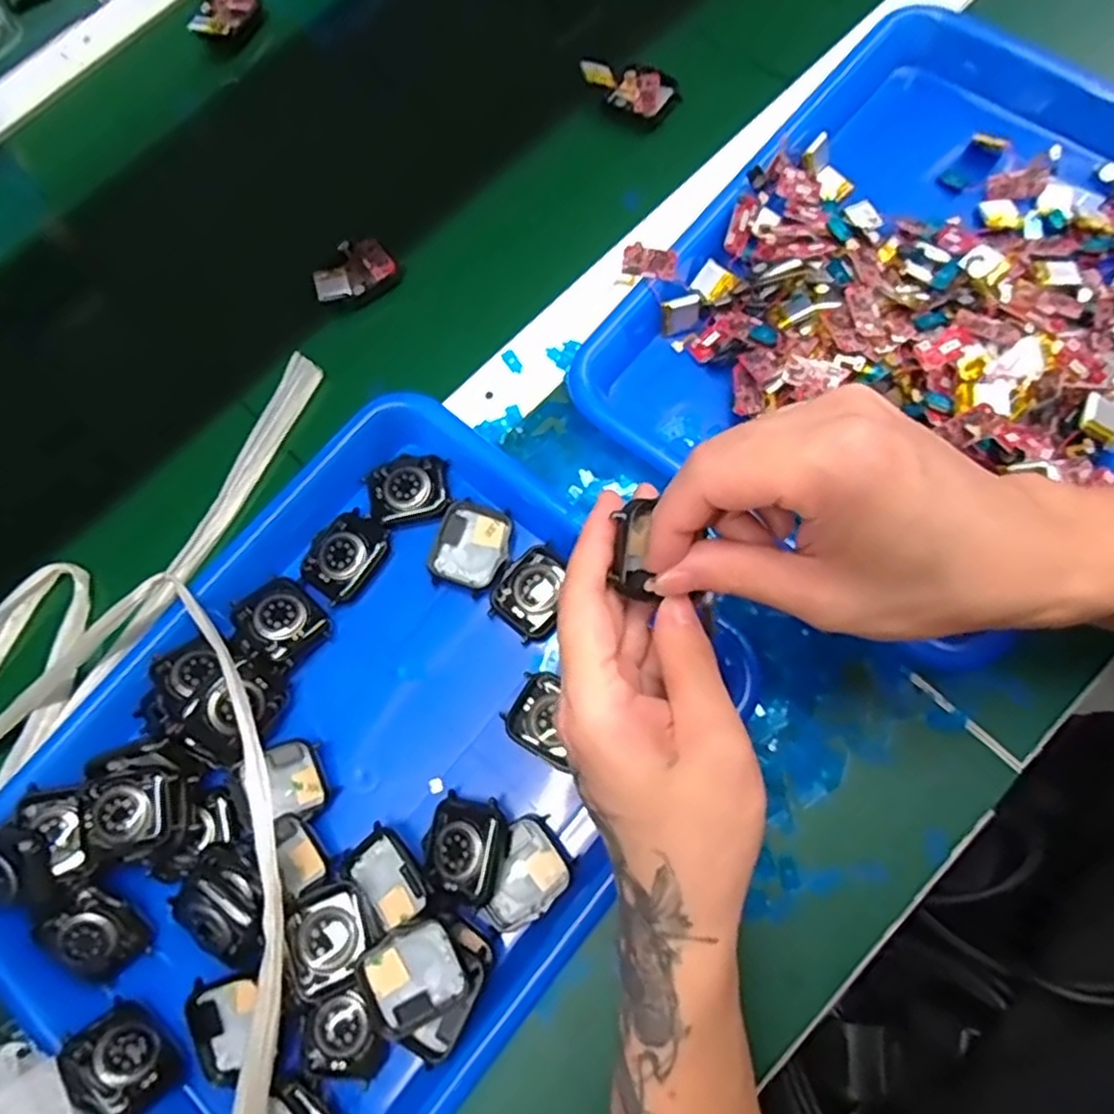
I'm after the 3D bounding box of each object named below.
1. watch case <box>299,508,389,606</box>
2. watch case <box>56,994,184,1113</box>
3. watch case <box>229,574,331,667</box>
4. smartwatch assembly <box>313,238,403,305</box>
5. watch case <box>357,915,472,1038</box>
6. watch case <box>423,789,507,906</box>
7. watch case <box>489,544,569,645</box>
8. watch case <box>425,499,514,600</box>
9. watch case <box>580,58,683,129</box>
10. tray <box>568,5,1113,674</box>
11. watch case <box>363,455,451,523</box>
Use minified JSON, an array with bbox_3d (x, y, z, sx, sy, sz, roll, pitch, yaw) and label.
[{"bbox_3d":[-0.111,-0.002,0.374,0.033,0.009,0.046,36,80,14],"label":"watch case"},{"bbox_3d":[-0.190,0.220,0.310,0.045,0.039,0.012,32,108,14],"label":"watch case"},{"bbox_3d":[-0.141,0.032,0.363,0.043,0.010,0.036,45,59,6],"label":"watch case"},{"bbox_3d":[-0.125,-0.172,0.438,0.051,0.021,0.036,-41,75,-7],"label":"smartwatch assembly"},{"bbox_3d":[-0.061,0.179,0.305,0.041,0.006,0.036,-29,78,-8],"label":"watch case"},{"bbox_3d":[-0.042,0.132,0.327,0.036,0.016,0.042,15,76,9],"label":"watch case"},{"bbox_3d":[-0.011,0.018,0.361,0.037,0.011,0.043,41,81,15],"label":"watch case"},{"bbox_3d":[-0.044,-0.005,0.372,0.041,0.008,0.046,16,76,10],"label":"watch case"},{"bbox_3d":[0.048,-0.303,0.456,0.062,0.016,0.037,33,77,11],"label":"watch case"},{"bbox_3d":[0.197,-0.140,0.385,0.256,0.056,0.336,41,81,15],"label":"tray"},{"bbox_3d":[-0.080,-0.036,0.381,0.043,0.009,0.033,-10,73,2],"label":"watch case"}]

